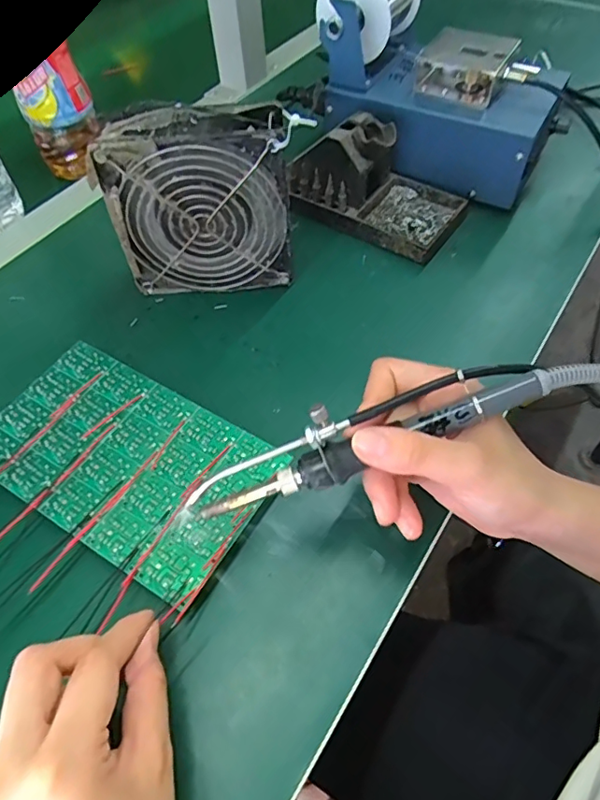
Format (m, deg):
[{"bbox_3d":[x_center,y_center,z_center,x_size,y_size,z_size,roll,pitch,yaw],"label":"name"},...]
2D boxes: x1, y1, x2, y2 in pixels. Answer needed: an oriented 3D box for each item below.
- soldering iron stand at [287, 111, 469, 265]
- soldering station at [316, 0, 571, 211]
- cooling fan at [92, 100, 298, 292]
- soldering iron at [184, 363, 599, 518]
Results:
[{"bbox_3d":[0.066,-0.179,0.427,0.129,0.071,0.079,27,61,19],"label":"soldering iron stand"},{"bbox_3d":[0.121,-0.269,0.451,0.192,0.135,0.128,22,59,17],"label":"soldering station"},{"bbox_3d":[-0.068,-0.134,0.370,0.118,0.123,0.040,-5,56,-1],"label":"cooling fan"},{"bbox_3d":[0.040,0.013,0.249,0.195,0.035,0.027,-22,56,5],"label":"soldering iron"}]

